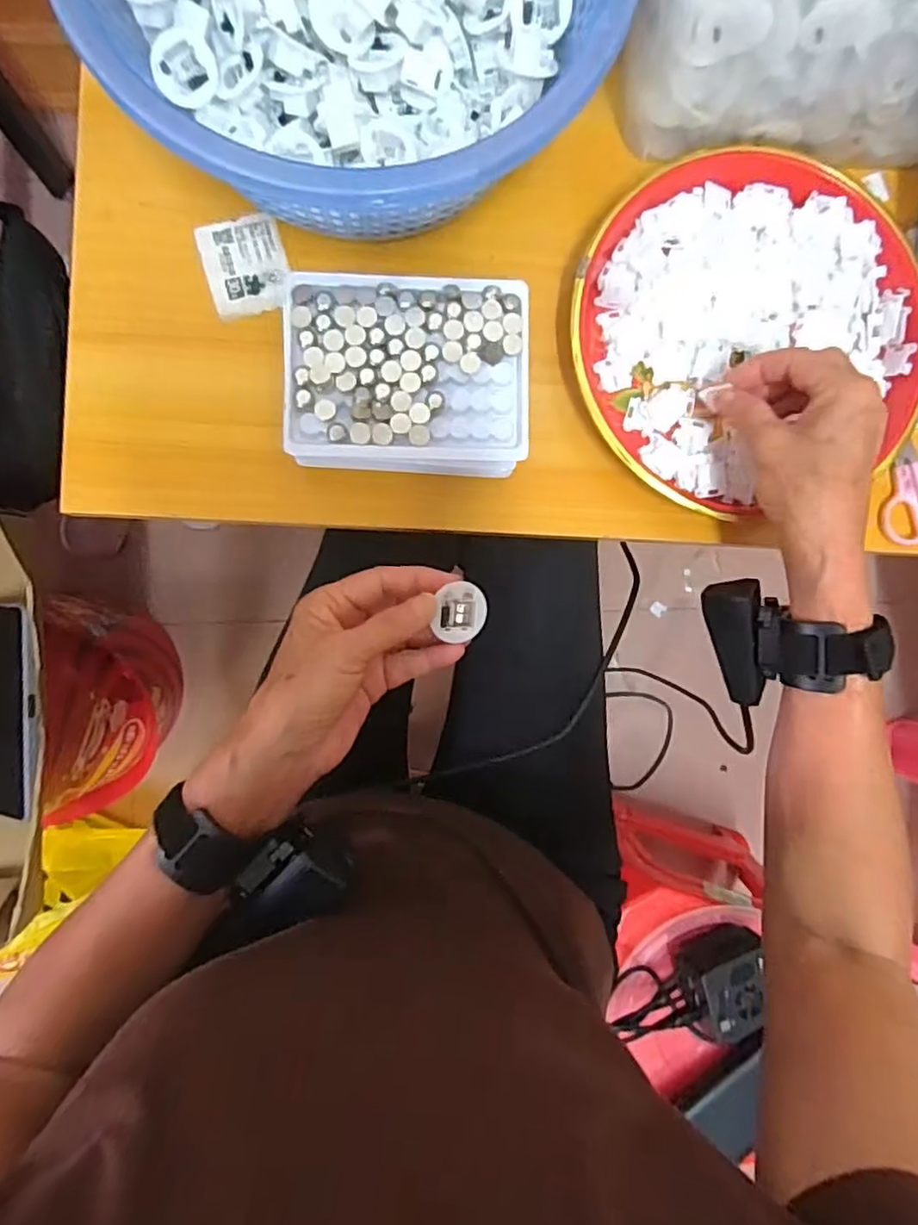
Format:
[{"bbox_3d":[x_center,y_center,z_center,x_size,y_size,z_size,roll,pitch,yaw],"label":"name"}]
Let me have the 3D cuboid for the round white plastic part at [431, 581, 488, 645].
[{"bbox_3d":[0.000,-0.002,0.350,0.029,0.013,0.030,3,104,-27],"label":"round white plastic part"}]

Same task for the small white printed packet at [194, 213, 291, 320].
[{"bbox_3d":[-0.128,-0.210,0.392,0.048,0.006,0.057,-17,91,-3],"label":"small white printed packet"}]

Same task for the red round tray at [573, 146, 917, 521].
[{"bbox_3d":[0.175,-0.172,0.397,0.212,0.024,0.205,0,91,-3],"label":"red round tray"}]

